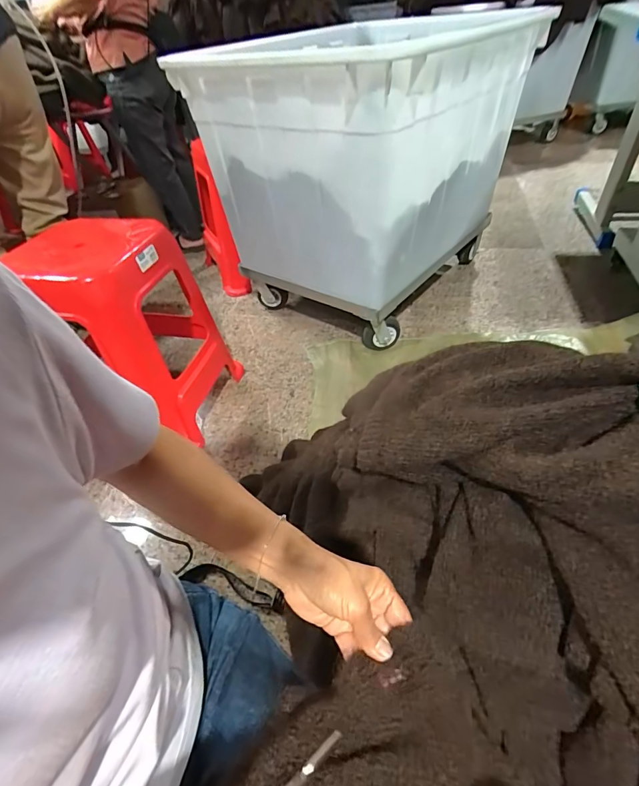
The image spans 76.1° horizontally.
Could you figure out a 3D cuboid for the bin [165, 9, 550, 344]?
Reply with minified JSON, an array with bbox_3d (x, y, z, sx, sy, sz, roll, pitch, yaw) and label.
[{"bbox_3d":[0.168,-0.669,1.291,0.646,0.709,0.766,30,54,33],"label":"bin"}]

